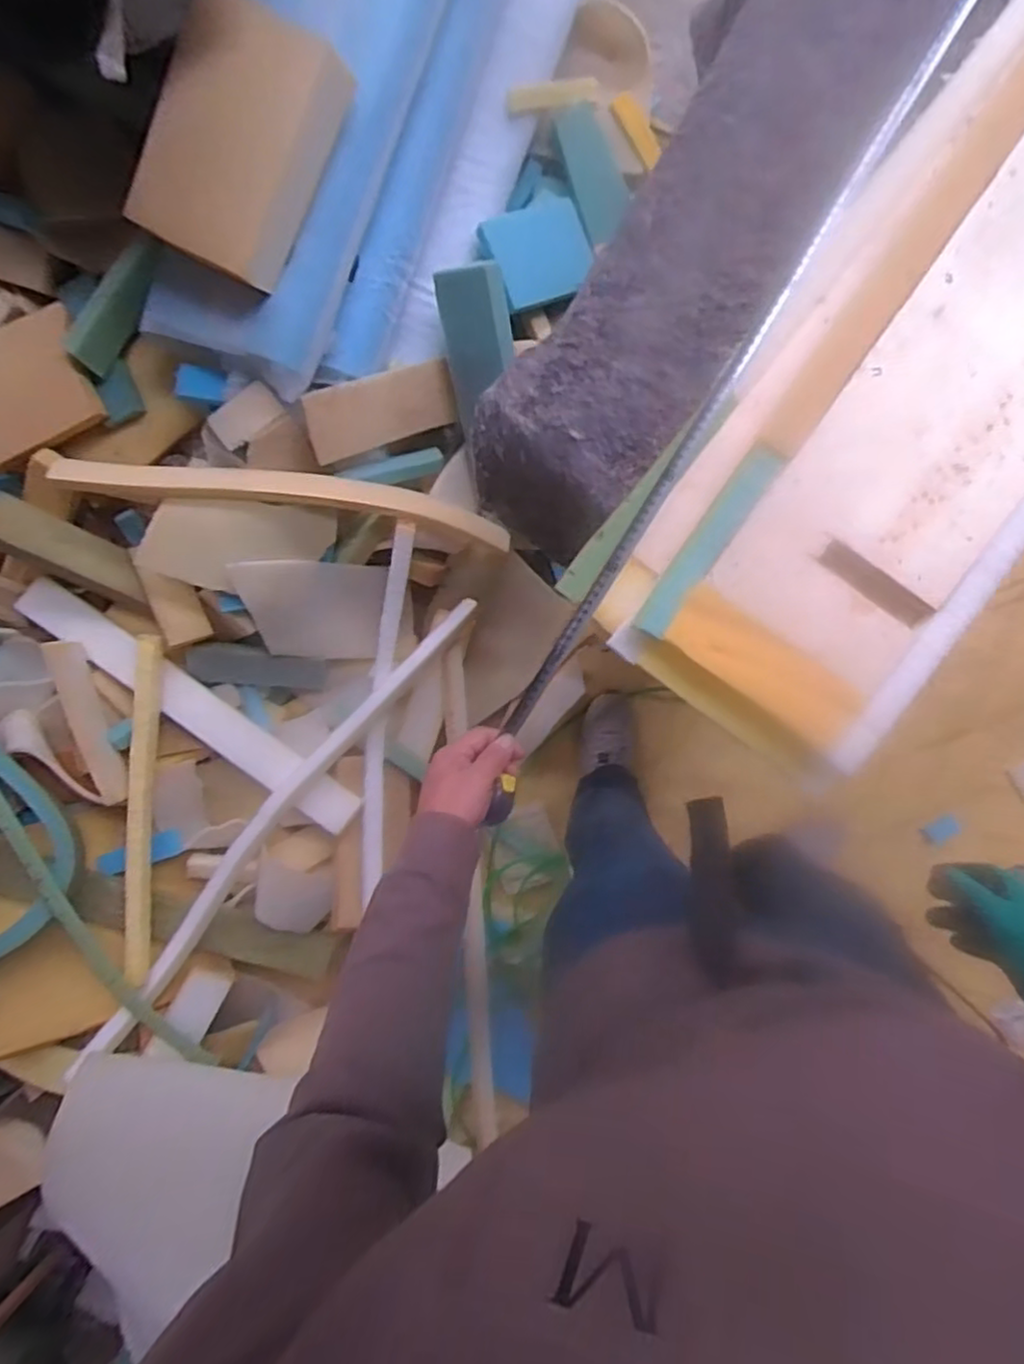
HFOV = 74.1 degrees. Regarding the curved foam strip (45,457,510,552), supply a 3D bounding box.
[{"bbox_3d":[-0.419,-0.339,1.258,0.791,0.127,0.089,3,96,-18],"label":"curved foam strip"}]

